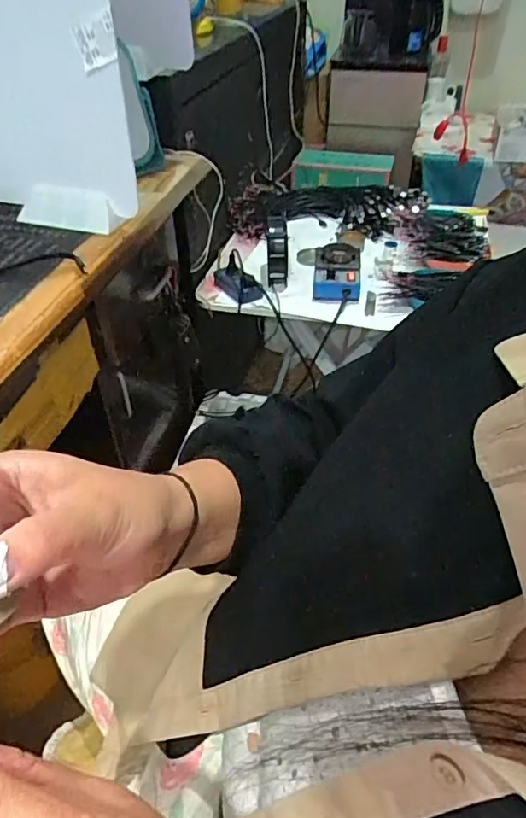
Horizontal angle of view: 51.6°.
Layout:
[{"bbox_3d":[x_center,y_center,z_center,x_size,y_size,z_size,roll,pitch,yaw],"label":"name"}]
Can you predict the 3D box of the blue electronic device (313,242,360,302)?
[{"bbox_3d":[0.148,-0.279,1.109,0.095,0.058,0.147,4,42,5],"label":"blue electronic device"}]

